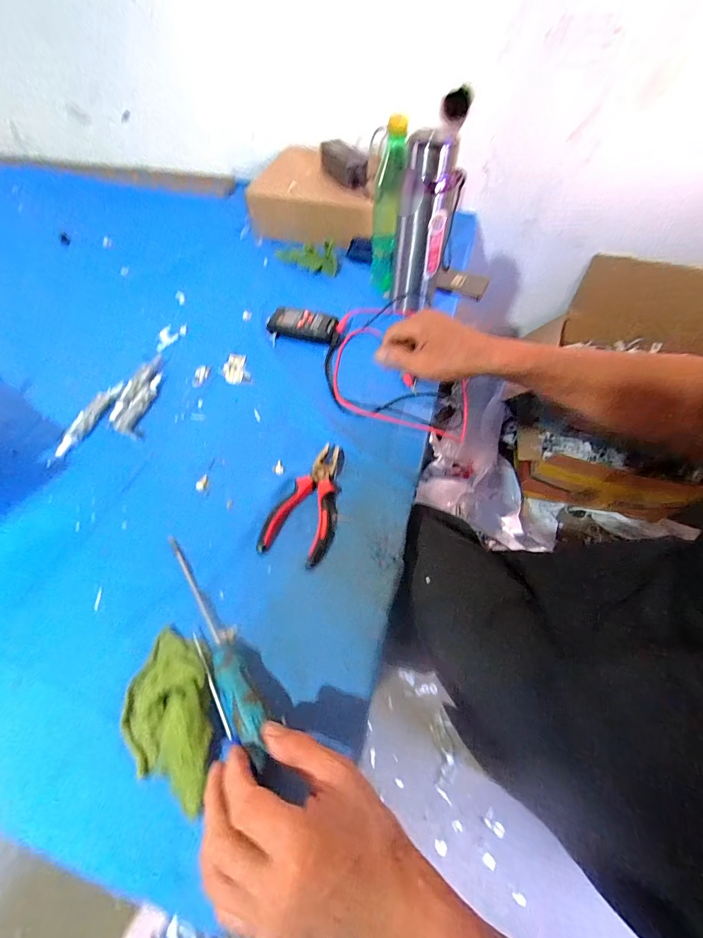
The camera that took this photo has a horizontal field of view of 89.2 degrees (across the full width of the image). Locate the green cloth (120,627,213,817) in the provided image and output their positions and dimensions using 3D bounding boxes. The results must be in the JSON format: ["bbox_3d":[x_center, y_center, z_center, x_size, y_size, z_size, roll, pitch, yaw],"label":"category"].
[{"bbox_3d":[-0.161,0.220,0.317,0.077,0.023,0.135,-33,64,-18],"label":"green cloth"}]

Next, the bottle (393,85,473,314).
[{"bbox_3d":[0.111,-0.368,0.536,0.077,0.271,0.063,9,59,6],"label":"bottle"}]

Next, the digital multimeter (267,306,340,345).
[{"bbox_3d":[-0.082,-0.244,0.608,0.126,0.029,0.056,19,61,12],"label":"digital multimeter"}]

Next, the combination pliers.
[{"bbox_3d":[-0.049,0.037,0.437,0.078,0.014,0.153,15,60,9],"label":"combination pliers"}]

